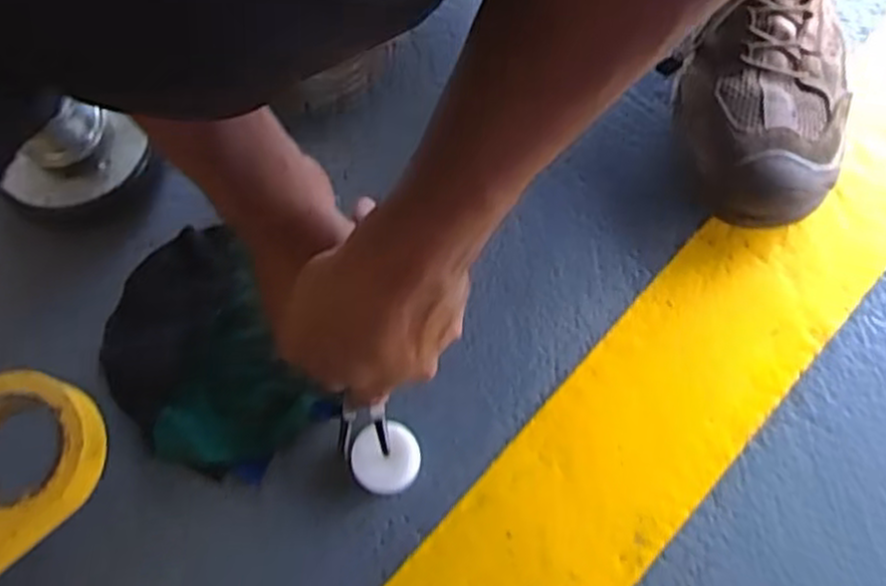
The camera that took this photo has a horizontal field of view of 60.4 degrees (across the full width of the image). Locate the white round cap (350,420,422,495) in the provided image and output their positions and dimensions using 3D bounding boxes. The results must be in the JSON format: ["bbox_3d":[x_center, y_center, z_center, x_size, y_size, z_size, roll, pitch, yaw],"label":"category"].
[{"bbox_3d":[-0.033,0.096,0.438,0.038,0.010,0.036,-7,97,-3],"label":"white round cap"}]

